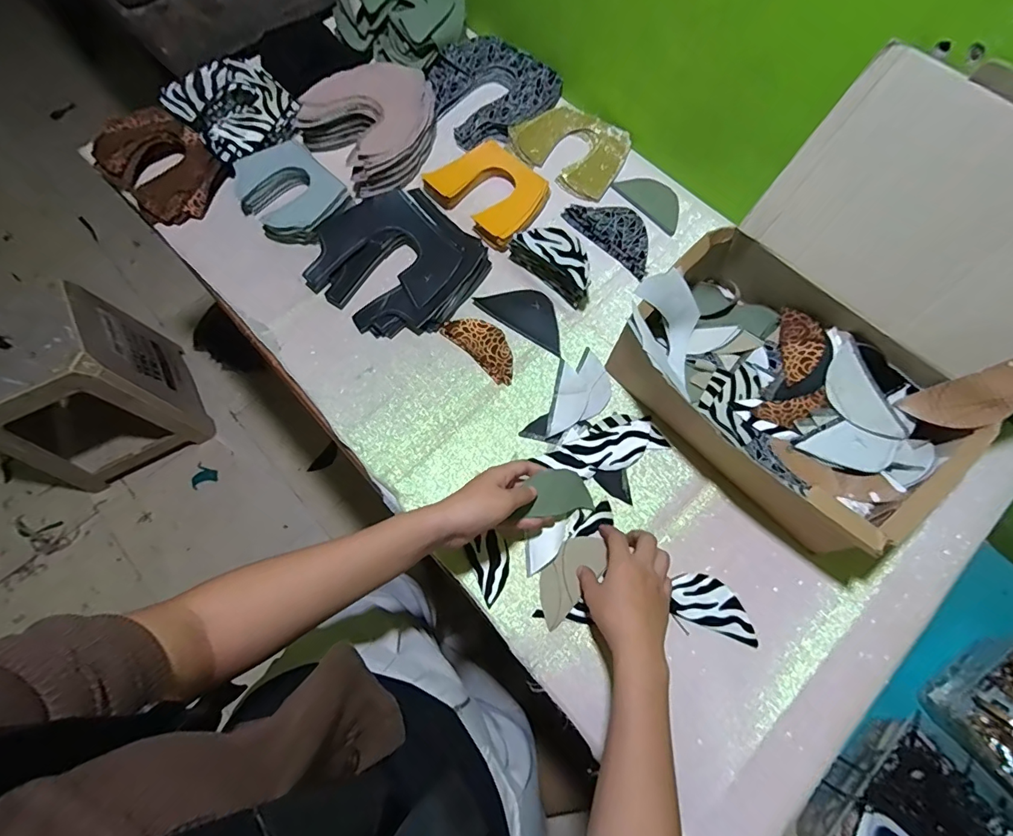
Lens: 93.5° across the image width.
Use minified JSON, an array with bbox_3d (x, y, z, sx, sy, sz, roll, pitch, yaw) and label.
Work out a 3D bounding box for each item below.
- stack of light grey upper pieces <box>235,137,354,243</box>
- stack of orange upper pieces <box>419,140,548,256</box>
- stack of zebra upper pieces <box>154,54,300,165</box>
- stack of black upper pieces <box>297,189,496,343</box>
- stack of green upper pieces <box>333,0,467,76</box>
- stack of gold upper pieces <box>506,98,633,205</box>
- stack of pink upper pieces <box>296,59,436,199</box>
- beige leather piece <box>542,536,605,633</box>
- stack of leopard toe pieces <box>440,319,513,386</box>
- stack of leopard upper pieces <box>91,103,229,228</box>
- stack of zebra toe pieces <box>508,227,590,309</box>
[{"bbox_3d":[-0.300,-0.313,0.661,0.124,0.028,0.159,-43,76,-11],"label":"stack of light grey upper pieces"},{"bbox_3d":[-0.016,-0.315,0.667,0.124,0.024,0.167,-40,76,-14],"label":"stack of orange upper pieces"},{"bbox_3d":[-0.395,-0.451,0.704,0.154,0.053,0.160,-37,75,-14],"label":"stack of zebra upper pieces"},{"bbox_3d":[-0.151,-0.209,0.632,0.212,0.031,0.185,39,74,12],"label":"stack of black upper pieces"},{"bbox_3d":[-0.159,-0.647,0.759,0.172,0.061,0.174,36,73,11],"label":"stack of green upper pieces"},{"bbox_3d":[0.103,-0.409,0.714,0.160,0.024,0.134,39,73,12],"label":"stack of gold upper pieces"},{"bbox_3d":[-0.190,-0.432,0.693,0.181,0.054,0.178,-40,76,-15],"label":"stack of pink upper pieces"},{"bbox_3d":[0.067,0.171,0.509,0.048,0.005,0.100,34,75,11],"label":"beige leather piece"},{"bbox_3d":[-0.027,-0.094,0.608,0.110,0.010,0.052,41,74,12],"label":"stack of leopard toe pieces"},{"bbox_3d":[-0.492,-0.359,0.680,0.178,0.047,0.128,43,74,13],"label":"stack of leopard upper pieces"},{"bbox_3d":[0.065,-0.208,0.626,0.123,0.053,0.053,38,74,13],"label":"stack of zebra toe pieces"}]

